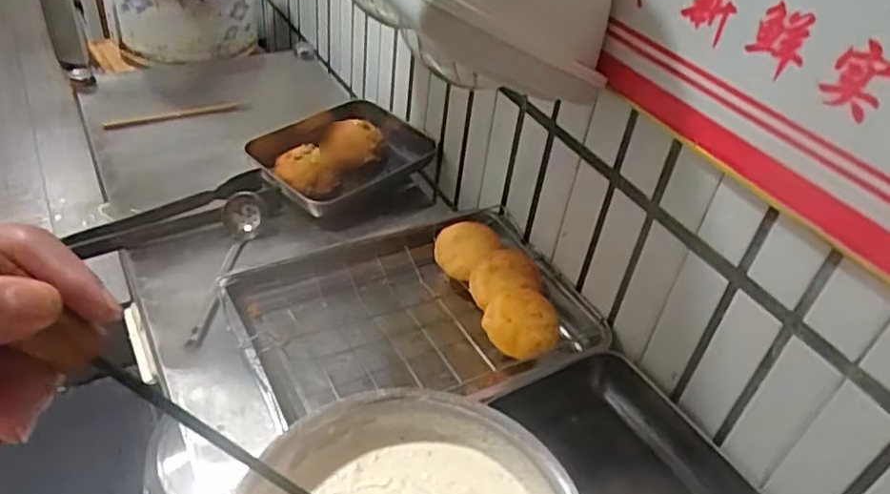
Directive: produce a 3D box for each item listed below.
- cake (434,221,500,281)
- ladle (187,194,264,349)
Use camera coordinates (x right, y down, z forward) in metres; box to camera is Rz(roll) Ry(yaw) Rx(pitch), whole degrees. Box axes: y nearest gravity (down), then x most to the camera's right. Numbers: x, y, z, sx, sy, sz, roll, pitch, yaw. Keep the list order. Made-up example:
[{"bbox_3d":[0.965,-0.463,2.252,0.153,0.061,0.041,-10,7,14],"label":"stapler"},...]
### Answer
[{"bbox_3d":[0.026,0.010,0.860,0.074,0.051,0.080,5,40,-4],"label":"cake"},{"bbox_3d":[-0.274,0.019,0.846,0.058,0.045,0.249,4,40,-4],"label":"ladle"}]

